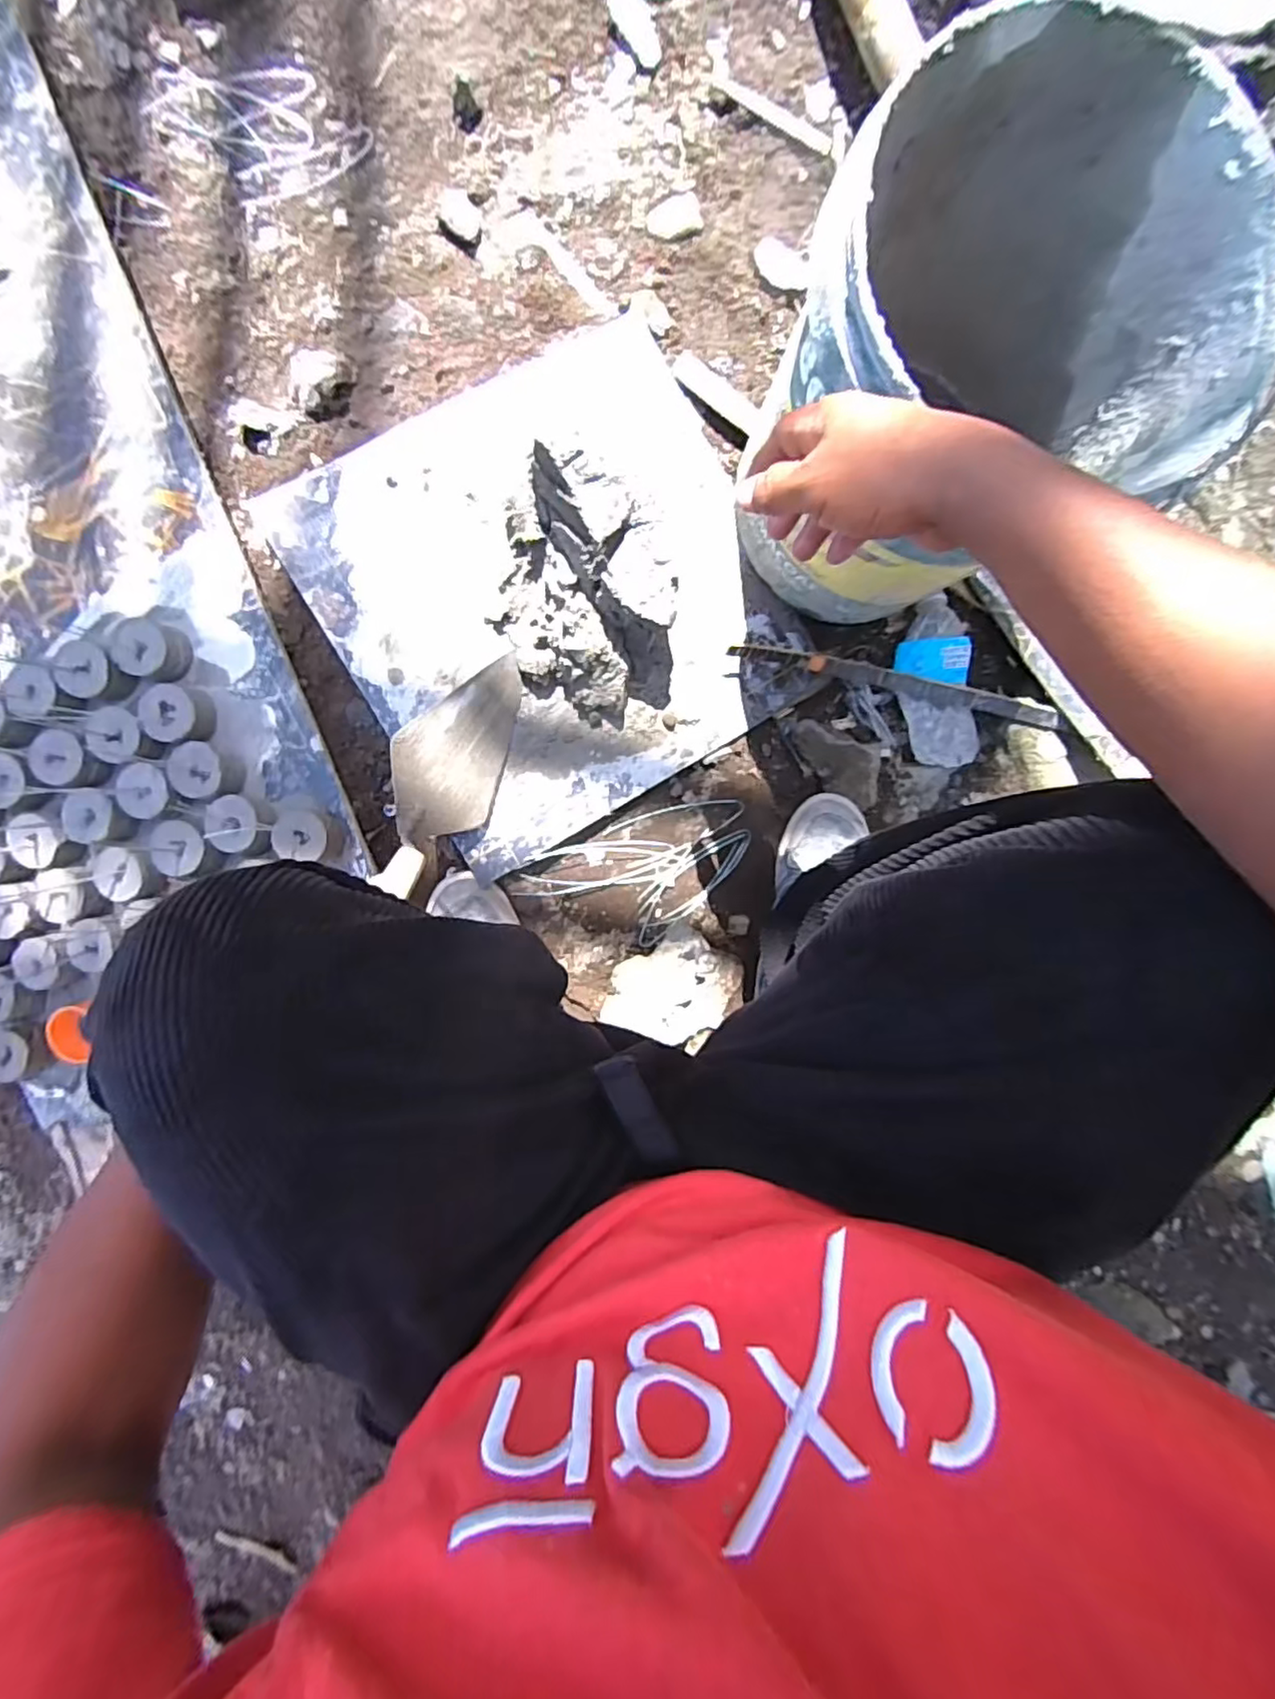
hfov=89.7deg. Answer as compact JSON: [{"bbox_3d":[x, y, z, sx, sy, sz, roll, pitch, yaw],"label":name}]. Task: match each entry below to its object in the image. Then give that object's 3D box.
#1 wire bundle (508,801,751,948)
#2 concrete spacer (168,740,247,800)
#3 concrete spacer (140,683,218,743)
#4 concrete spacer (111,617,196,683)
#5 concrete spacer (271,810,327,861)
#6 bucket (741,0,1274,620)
[{"bbox_3d":[0.009,0.031,0.697,0.243,0.034,0.131,-22,92,1],"label":"wire bundle"},{"bbox_3d":[-0.414,-0.075,0.620,0.059,0.033,0.051,7,92,0],"label":"concrete spacer"},{"bbox_3d":[-0.440,-0.130,0.616,0.053,0.034,0.053,0,92,0],"label":"concrete spacer"},{"bbox_3d":[-0.462,-0.189,0.613,0.056,0.032,0.052,0,92,0],"label":"concrete spacer"},{"bbox_3d":[-0.321,-0.012,0.622,0.050,0.035,0.050,0,92,0],"label":"concrete spacer"},{"bbox_3d":[0.261,-0.373,0.512,0.292,0.287,0.265,-4,92,1],"label":"bucket"}]

